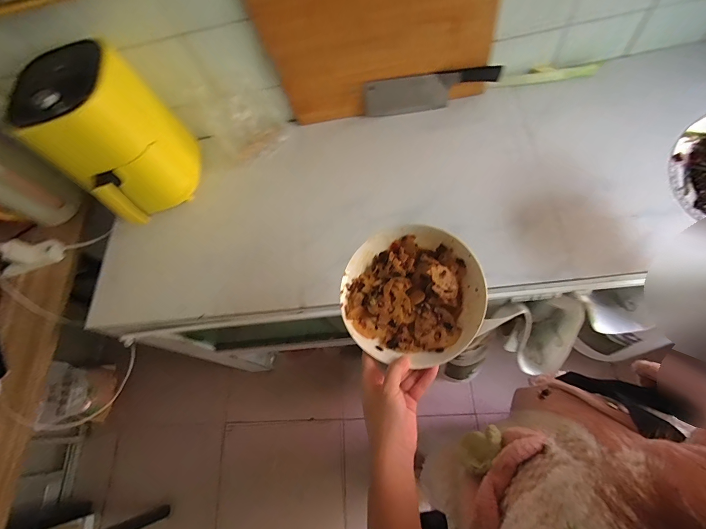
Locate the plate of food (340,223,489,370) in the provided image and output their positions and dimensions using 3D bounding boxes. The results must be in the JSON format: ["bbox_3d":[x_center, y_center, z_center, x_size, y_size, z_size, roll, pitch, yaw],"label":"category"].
[{"bbox_3d":[0.078,0.038,0.456,0.175,0.048,0.175,-3,76,13],"label":"plate of food"}]

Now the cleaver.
[{"bbox_3d":[0.173,-0.391,0.776,0.290,0.076,0.012,-4,46,6],"label":"cleaver"}]

